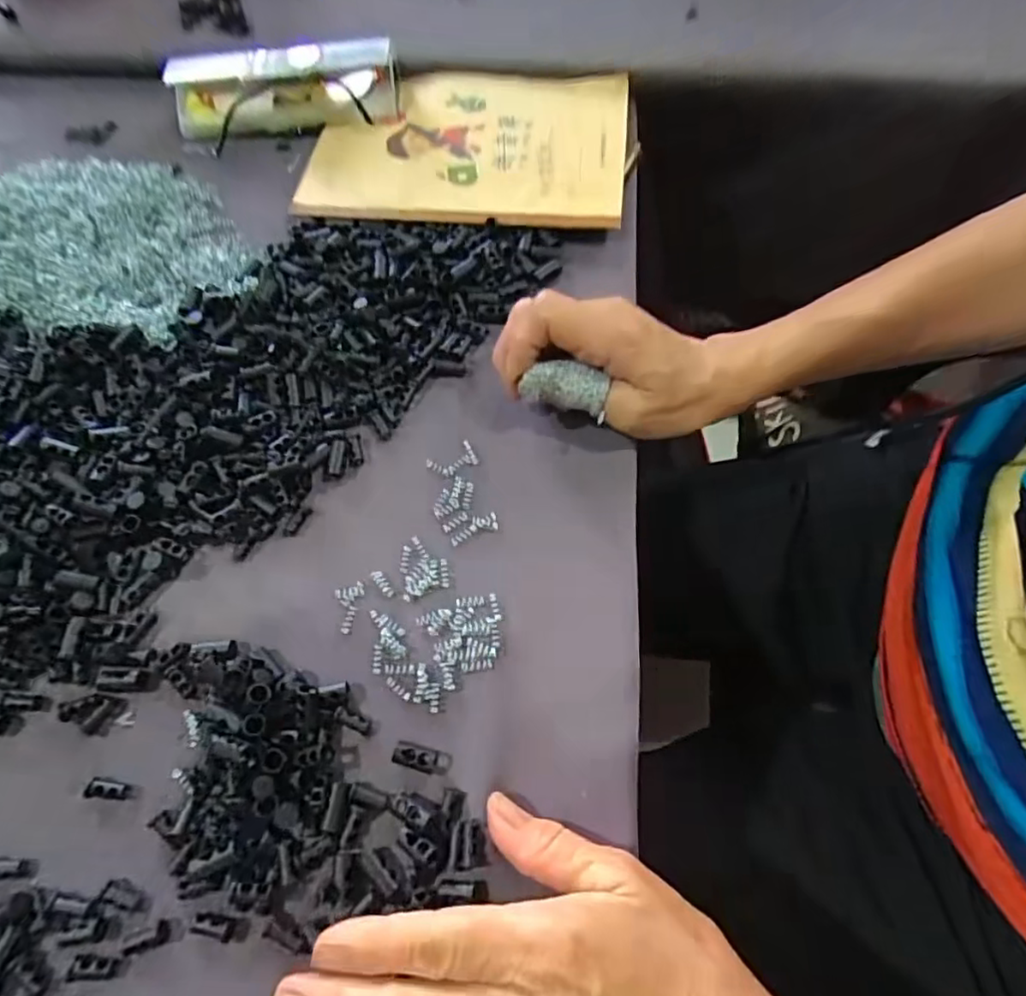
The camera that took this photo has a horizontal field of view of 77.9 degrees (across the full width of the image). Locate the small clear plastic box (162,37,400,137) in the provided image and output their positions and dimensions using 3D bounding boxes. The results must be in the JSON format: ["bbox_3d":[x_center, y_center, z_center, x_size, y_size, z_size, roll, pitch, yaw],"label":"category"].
[{"bbox_3d":[-0.156,-0.277,0.427,0.149,0.037,0.034,-3,64,2],"label":"small clear plastic box"}]

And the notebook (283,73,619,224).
[{"bbox_3d":[-0.030,-0.235,0.419,0.207,0.009,0.143,1,65,4],"label":"notebook"}]

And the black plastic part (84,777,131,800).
[{"bbox_3d":[-0.169,0.121,0.264,0.018,0.006,0.008,1,65,4],"label":"black plastic part"}]

